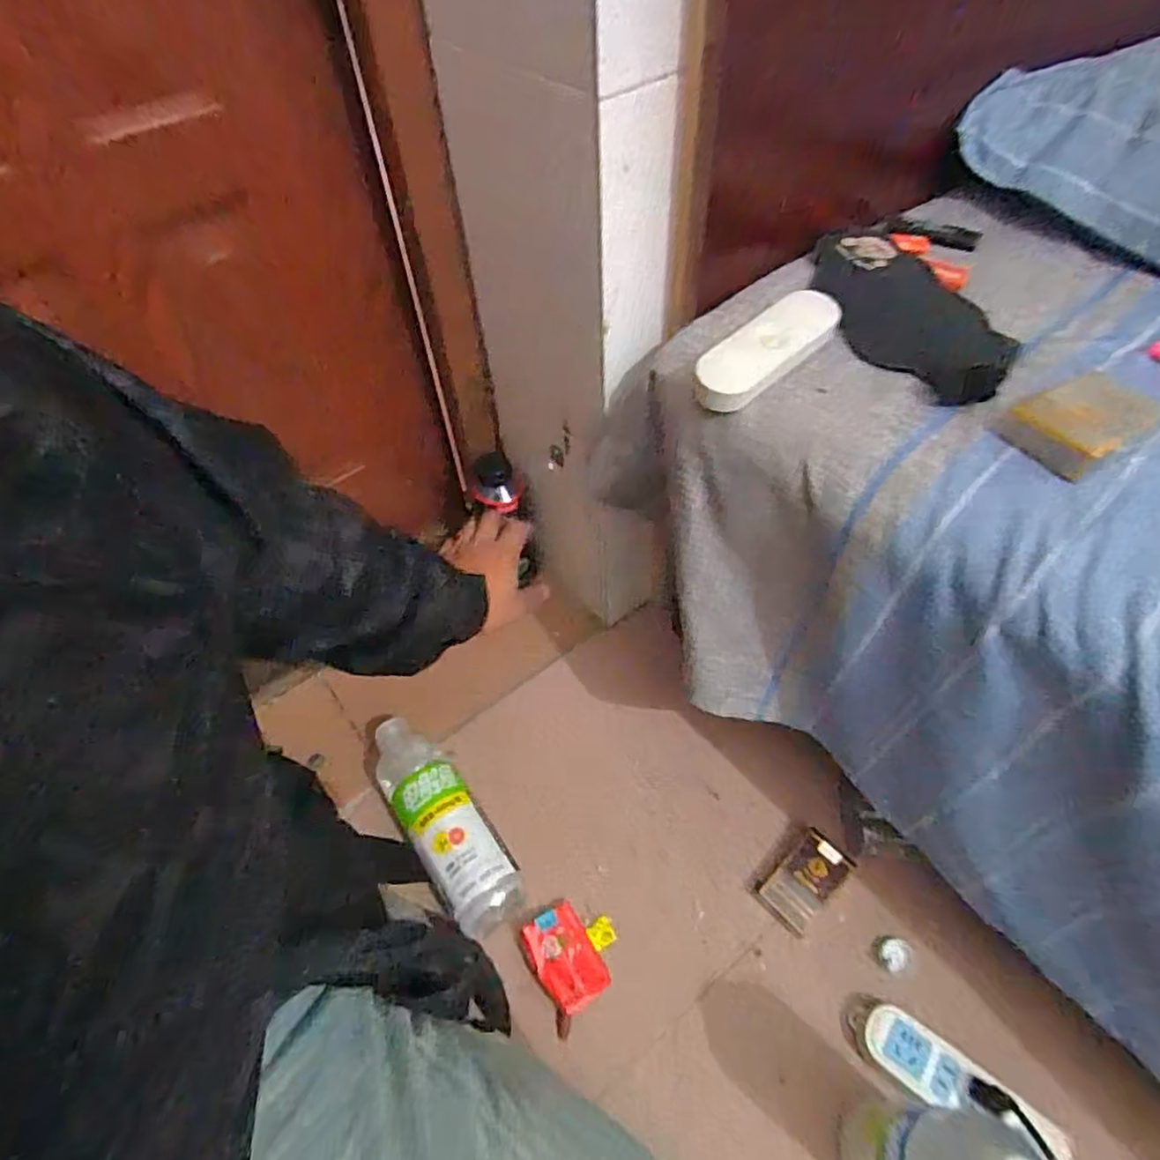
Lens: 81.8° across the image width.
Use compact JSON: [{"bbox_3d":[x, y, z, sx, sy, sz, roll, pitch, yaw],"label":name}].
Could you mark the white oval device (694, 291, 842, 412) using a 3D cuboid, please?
[{"bbox_3d":[0.139,-0.172,0.494,0.135,0.020,0.045,-37,60,-21],"label":"white oval device"}]

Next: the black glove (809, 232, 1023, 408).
[{"bbox_3d":[0.246,-0.206,0.522,0.093,0.024,0.200,-19,55,-10],"label":"black glove"}]

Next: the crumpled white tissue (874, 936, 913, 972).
[{"bbox_3d":[0.308,0.368,0.659,0.032,0.008,0.030,-21,56,-11],"label":"crumpled white tissue"}]

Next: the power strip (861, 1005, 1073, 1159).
[{"bbox_3d":[0.331,0.446,0.585,0.166,0.039,0.055,29,61,22],"label":"power strip"}]

